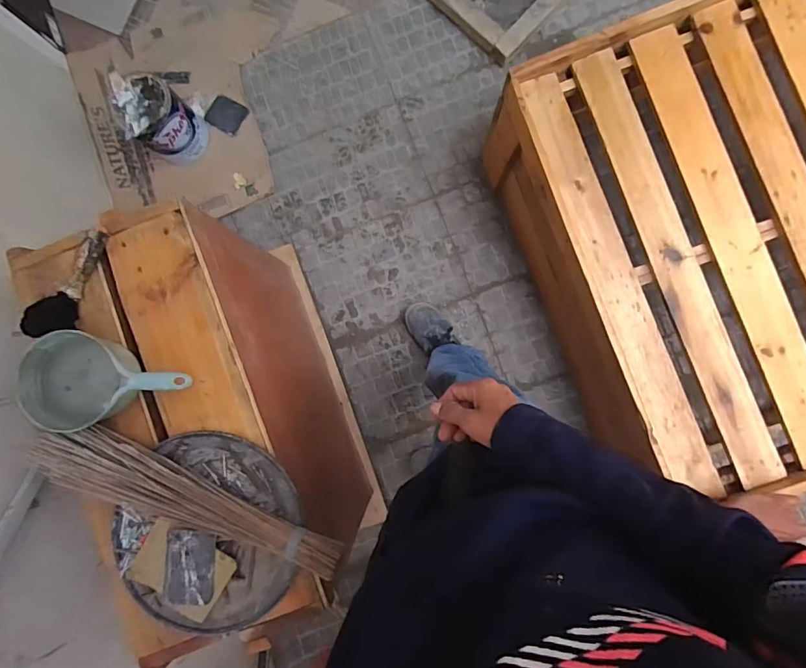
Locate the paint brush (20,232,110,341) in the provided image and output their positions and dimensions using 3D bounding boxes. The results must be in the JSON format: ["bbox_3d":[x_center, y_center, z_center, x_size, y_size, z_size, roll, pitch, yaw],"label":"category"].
[{"bbox_3d":[-0.519,-0.074,0.739,0.062,0.052,0.197,28,92,6],"label":"paint brush"}]

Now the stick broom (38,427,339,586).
[{"bbox_3d":[-0.314,0.235,0.671,0.474,0.058,0.077,23,90,5],"label":"stick broom"}]

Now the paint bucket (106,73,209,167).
[{"bbox_3d":[-0.652,-0.578,1.274,0.156,0.203,0.177,-44,85,2],"label":"paint bucket"}]

